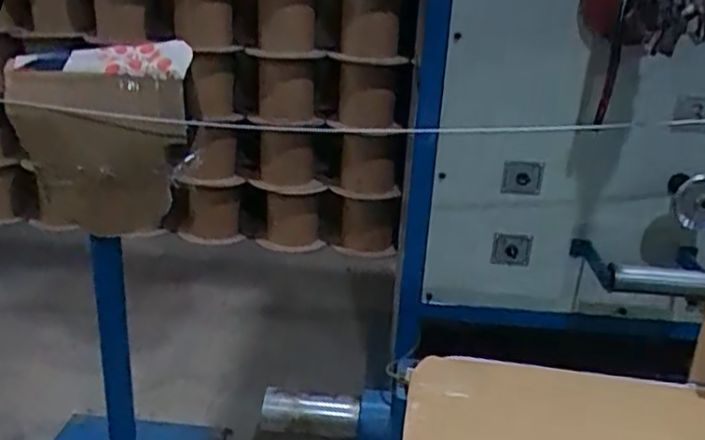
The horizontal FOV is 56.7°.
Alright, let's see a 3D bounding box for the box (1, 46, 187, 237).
[{"bbox_3d":[-0.481,-0.143,1.264,0.312,0.374,0.142,6,22,9],"label":"box"}]

